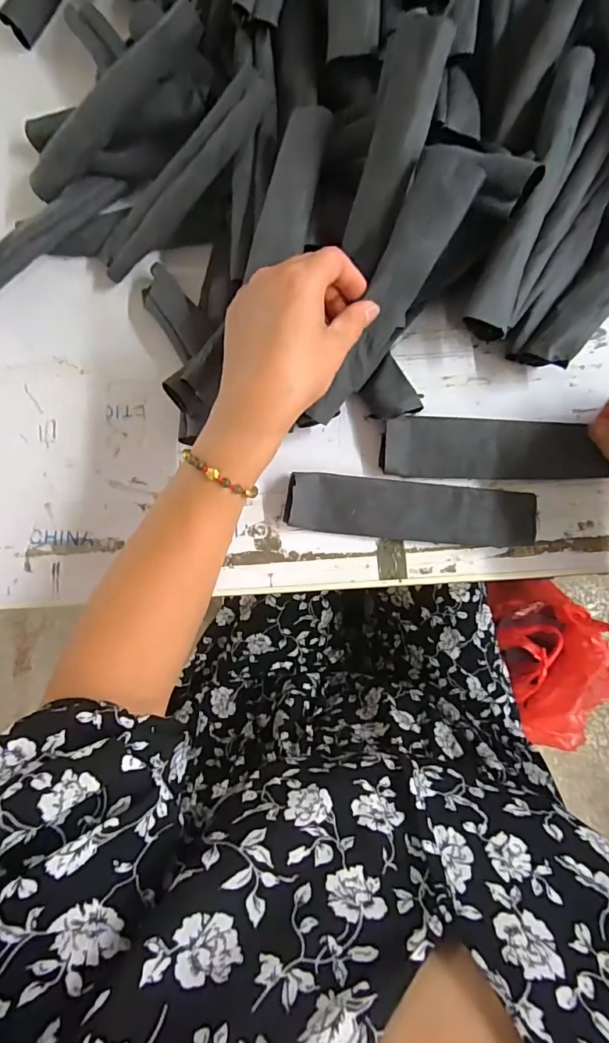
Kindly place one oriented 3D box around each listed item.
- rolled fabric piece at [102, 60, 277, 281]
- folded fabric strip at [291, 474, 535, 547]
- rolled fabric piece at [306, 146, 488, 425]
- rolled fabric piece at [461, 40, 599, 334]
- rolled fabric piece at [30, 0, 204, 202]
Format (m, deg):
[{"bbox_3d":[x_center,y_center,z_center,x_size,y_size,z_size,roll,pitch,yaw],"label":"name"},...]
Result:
[{"bbox_3d":[-0.100,-0.268,0.381,0.183,0.022,0.032,-33,80,25],"label":"rolled fabric piece"},{"bbox_3d":[0.079,-0.009,0.370,0.181,0.020,0.044,4,82,4],"label":"folded fabric strip"},{"bbox_3d":[0.058,-0.151,0.335,0.037,0.011,0.182,18,121,-17],"label":"rolled fabric piece"},{"bbox_3d":[0.150,-0.213,0.314,0.028,0.033,0.185,21,85,3],"label":"rolled fabric piece"},{"bbox_3d":[-0.155,-0.329,0.383,0.181,0.028,0.022,-28,80,22],"label":"rolled fabric piece"}]

